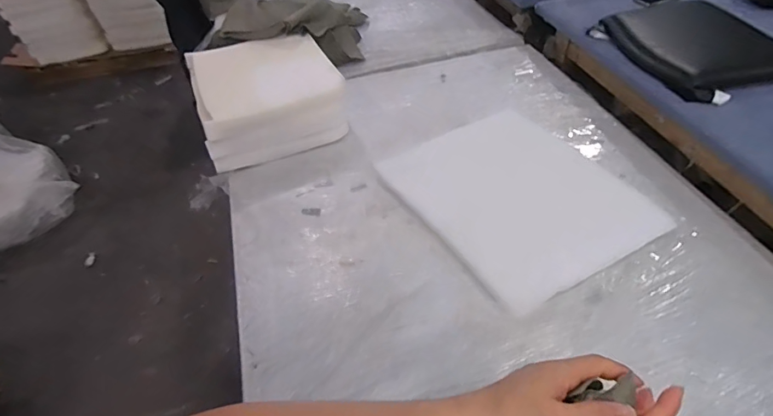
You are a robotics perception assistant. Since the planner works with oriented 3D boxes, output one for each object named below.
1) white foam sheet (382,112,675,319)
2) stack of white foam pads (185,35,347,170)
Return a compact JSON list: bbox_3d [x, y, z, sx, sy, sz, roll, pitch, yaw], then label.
[{"bbox_3d":[0.333,-0.042,1.150,0.485,0.027,0.589,-29,51,-15],"label":"white foam sheet"},{"bbox_3d":[-0.379,-0.362,1.416,0.435,0.177,0.436,-19,48,-12],"label":"stack of white foam pads"}]

